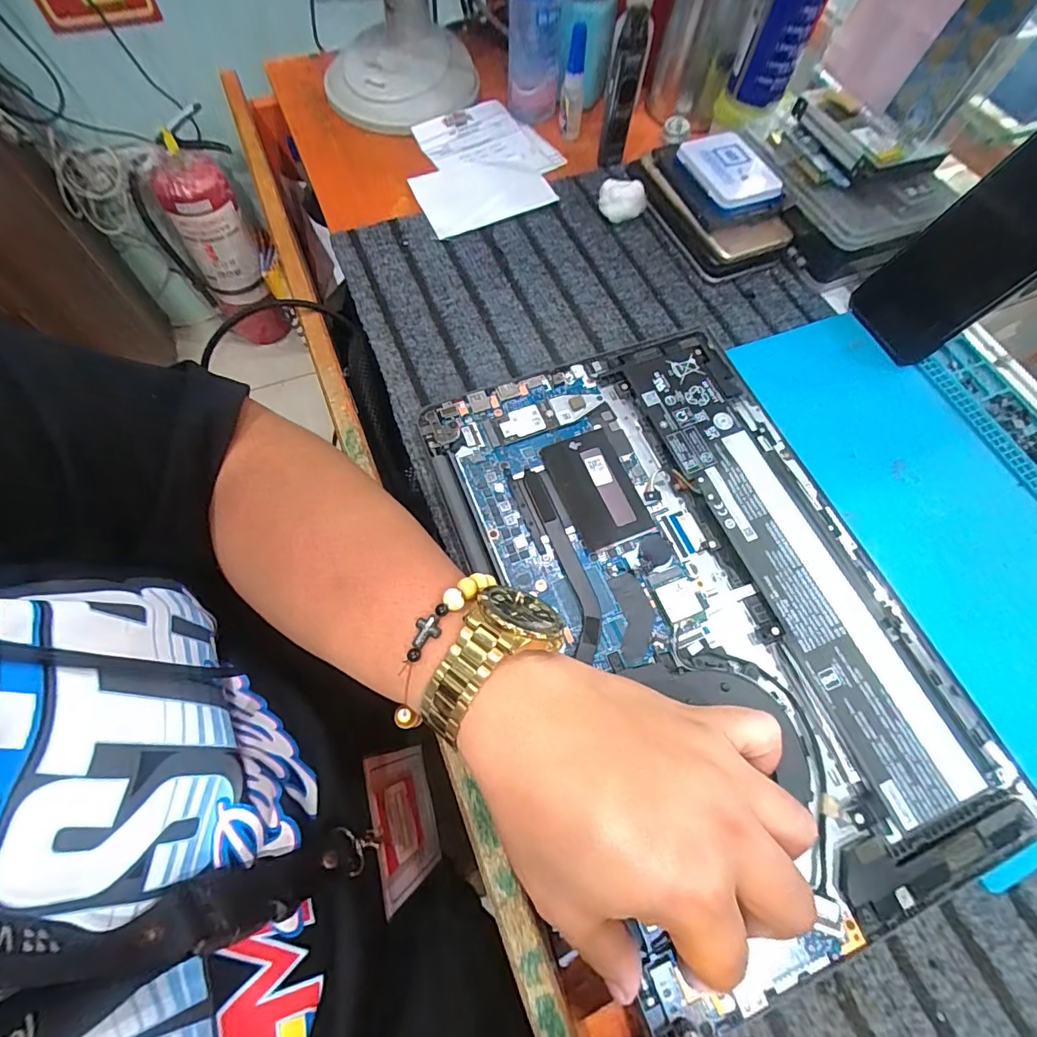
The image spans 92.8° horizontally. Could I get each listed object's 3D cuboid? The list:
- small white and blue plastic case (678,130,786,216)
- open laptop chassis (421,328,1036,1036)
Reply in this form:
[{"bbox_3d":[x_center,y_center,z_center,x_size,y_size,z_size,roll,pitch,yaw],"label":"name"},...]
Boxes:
[{"bbox_3d":[0.171,-0.283,0.402,0.066,0.011,0.076,-19,72,-10],"label":"small white and blue plastic case"},{"bbox_3d":[0.104,0.041,0.295,0.225,0.011,0.349,-22,69,-10],"label":"open laptop chassis"}]

